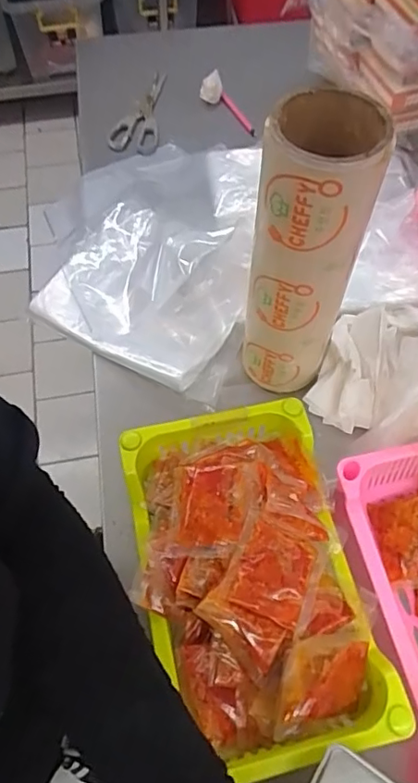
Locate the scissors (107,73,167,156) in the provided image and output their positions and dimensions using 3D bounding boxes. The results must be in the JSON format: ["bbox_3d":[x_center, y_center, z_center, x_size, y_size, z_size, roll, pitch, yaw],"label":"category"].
[{"bbox_3d":[-0.111,-0.441,0.851,0.073,0.010,0.191,3,61,2],"label":"scissors"}]

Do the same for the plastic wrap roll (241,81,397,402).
[{"bbox_3d":[0.088,-0.120,0.497,0.085,0.273,0.092,21,64,12],"label":"plastic wrap roll"}]

